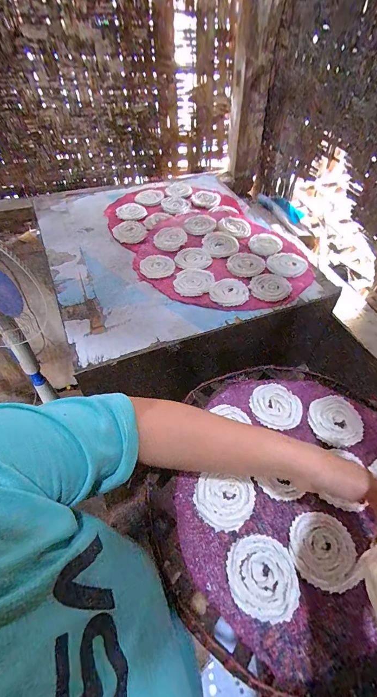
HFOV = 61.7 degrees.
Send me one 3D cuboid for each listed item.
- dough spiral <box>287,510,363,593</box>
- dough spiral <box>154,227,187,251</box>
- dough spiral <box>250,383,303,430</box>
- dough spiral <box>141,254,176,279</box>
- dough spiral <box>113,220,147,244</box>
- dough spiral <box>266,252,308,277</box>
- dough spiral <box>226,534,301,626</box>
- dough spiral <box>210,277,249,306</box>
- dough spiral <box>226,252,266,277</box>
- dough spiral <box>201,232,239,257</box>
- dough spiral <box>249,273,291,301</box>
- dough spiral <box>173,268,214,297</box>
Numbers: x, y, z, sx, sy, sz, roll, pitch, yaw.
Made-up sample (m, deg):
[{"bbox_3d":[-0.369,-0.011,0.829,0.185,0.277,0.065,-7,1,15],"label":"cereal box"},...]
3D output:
[{"bbox_3d":[0.156,0.233,0.368,0.072,0.009,0.078,-2,51,-4],"label":"dough spiral"},{"bbox_3d":[-0.042,-0.252,0.718,0.074,0.007,0.082,2,51,0],"label":"dough spiral"},{"bbox_3d":[0.135,0.088,0.488,0.070,0.007,0.078,-27,56,-22],"label":"dough spiral"},{"bbox_3d":[-0.065,-0.175,0.664,0.071,0.004,0.074,1,51,-1],"label":"dough spiral"},{"bbox_3d":[-0.136,-0.272,0.738,0.076,0.008,0.082,1,51,-1],"label":"dough spiral"},{"bbox_3d":[0.208,-0.179,0.669,0.080,0.006,0.080,1,51,-1],"label":"dough spiral"},{"bbox_3d":[0.083,0.254,0.352,0.075,0.004,0.079,1,51,-1],"label":"dough spiral"},{"bbox_3d":[0.079,-0.110,0.613,0.072,0.005,0.079,8,51,5],"label":"dough spiral"},{"bbox_3d":[0.122,-0.178,0.668,0.076,0.005,0.082,1,51,-1],"label":"dough spiral"},{"bbox_3d":[0.072,-0.237,0.709,0.079,0.007,0.089,6,51,4],"label":"dough spiral"},{"bbox_3d":[0.164,-0.124,0.624,0.084,0.004,0.074,-34,59,-26],"label":"dough spiral"},{"bbox_3d":[0.010,-0.134,0.628,0.072,0.005,0.083,17,52,12],"label":"dough spiral"}]

